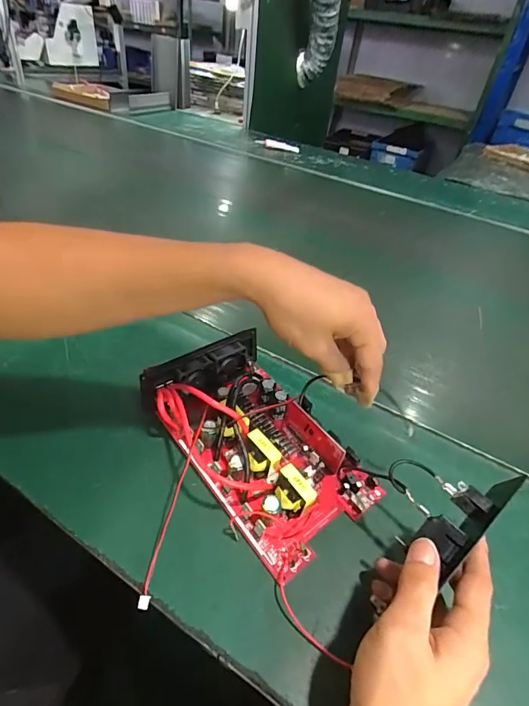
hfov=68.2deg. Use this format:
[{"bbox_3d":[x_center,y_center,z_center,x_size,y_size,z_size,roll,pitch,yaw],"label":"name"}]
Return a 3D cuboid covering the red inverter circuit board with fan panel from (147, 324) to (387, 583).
[{"bbox_3d":[-0.005,0.075,0.368,0.134,0.059,0.213,-24,49,-32],"label":"red inverter circuit board with fan panel"}]

